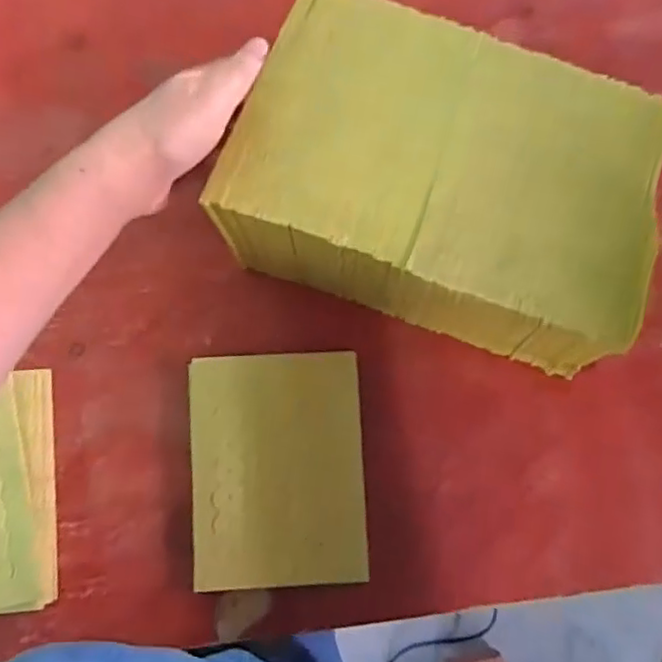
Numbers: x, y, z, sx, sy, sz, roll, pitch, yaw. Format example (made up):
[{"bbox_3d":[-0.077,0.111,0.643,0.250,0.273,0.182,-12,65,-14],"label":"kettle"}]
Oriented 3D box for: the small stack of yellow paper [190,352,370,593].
[{"bbox_3d":[-0.038,0.098,0.450,0.119,0.022,0.158,-3,81,-3],"label":"small stack of yellow paper"}]

